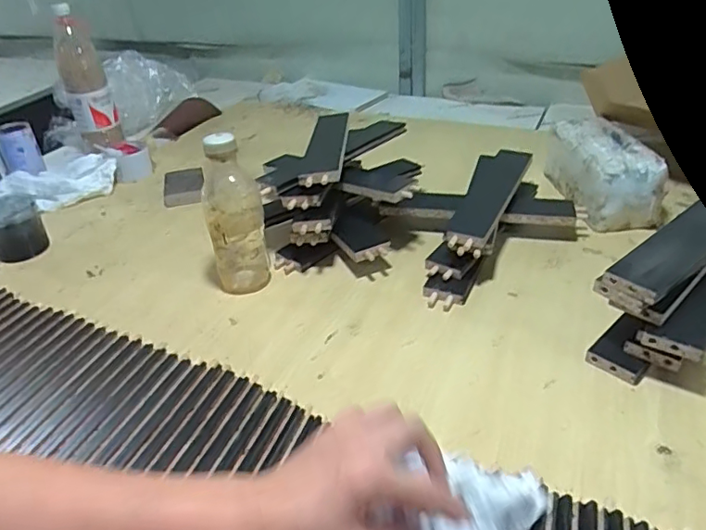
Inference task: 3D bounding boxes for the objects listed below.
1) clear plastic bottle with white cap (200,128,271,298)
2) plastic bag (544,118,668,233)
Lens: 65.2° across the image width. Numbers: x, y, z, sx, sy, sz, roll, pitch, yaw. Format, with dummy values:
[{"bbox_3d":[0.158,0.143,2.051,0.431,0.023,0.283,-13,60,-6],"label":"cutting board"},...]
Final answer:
[{"bbox_3d":[-0.153,-0.063,0.720,0.076,0.206,0.059,-12,35,-14],"label":"clear plastic bottle with white cap"},{"bbox_3d":[0.398,-0.151,0.893,0.105,0.109,0.211,-3,34,-1],"label":"plastic bag"}]

